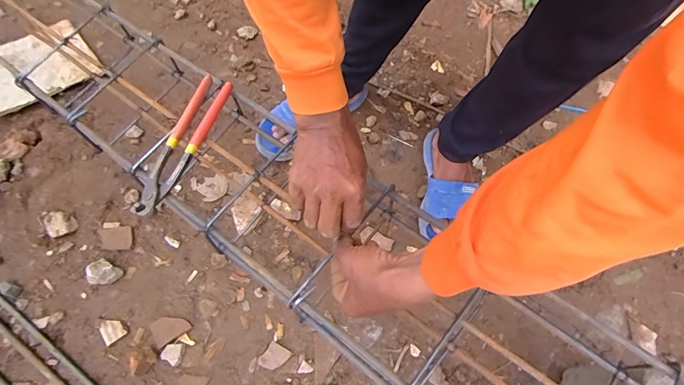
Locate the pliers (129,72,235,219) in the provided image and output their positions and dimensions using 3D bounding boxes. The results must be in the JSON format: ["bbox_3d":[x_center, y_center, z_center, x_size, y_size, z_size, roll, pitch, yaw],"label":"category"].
[{"bbox_3d":[-0.217,-0.069,0.508,0.042,0.024,0.218,19,63,8],"label":"pliers"}]

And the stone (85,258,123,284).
[{"bbox_3d":[-0.419,0.141,0.655,0.043,0.037,0.042,1,62,-1],"label":"stone"}]

